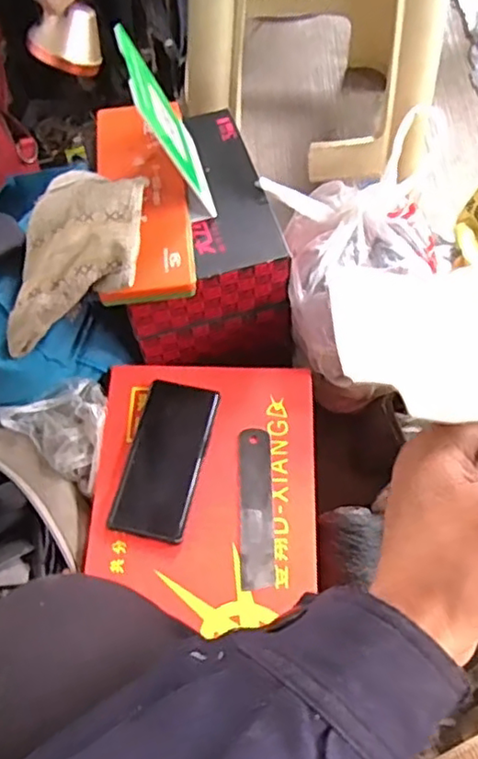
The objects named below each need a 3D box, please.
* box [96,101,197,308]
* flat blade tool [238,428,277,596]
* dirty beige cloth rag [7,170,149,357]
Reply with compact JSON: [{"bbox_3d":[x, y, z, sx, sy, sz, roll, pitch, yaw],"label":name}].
[{"bbox_3d":[-0.094,-0.179,0.637,0.086,0.023,0.242,-6,63,-2],"label":"box"},{"bbox_3d":[0.018,0.125,0.640,0.034,0.004,0.159,-2,63,1],"label":"flat blade tool"},{"bbox_3d":[-0.152,-0.113,0.594,0.120,0.031,0.179,8,82,24],"label":"dirty beige cloth rag"}]

